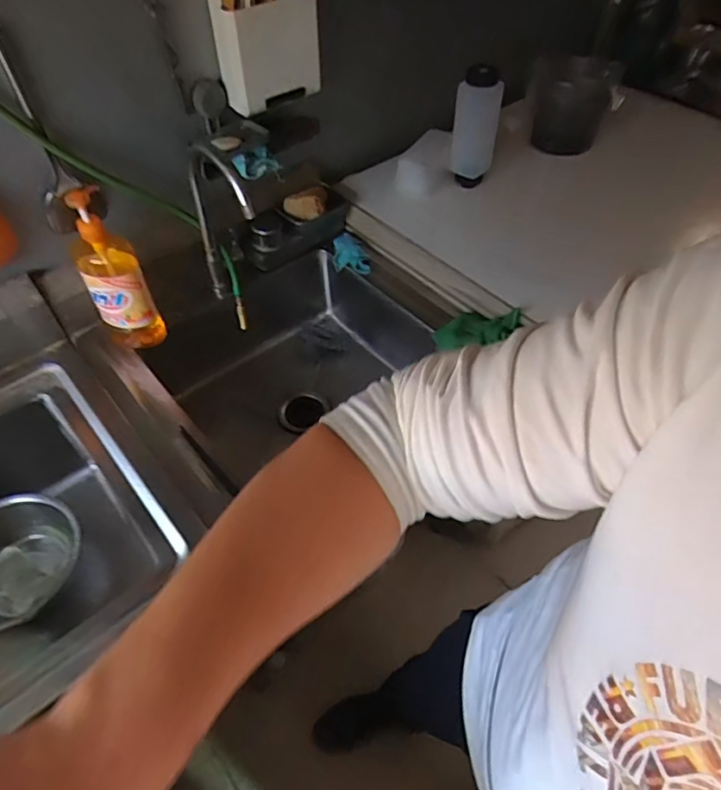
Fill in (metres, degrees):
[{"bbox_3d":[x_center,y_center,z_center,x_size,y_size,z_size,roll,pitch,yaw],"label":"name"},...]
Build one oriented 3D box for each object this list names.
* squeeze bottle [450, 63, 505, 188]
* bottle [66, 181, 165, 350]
[{"bbox_3d":[0.222,-0.511,1.056,0.084,0.246,0.084,13,70,11],"label":"squeeze bottle"},{"bbox_3d":[-0.400,-0.192,0.879,0.097,0.281,0.070,-22,51,-21],"label":"bottle"}]

